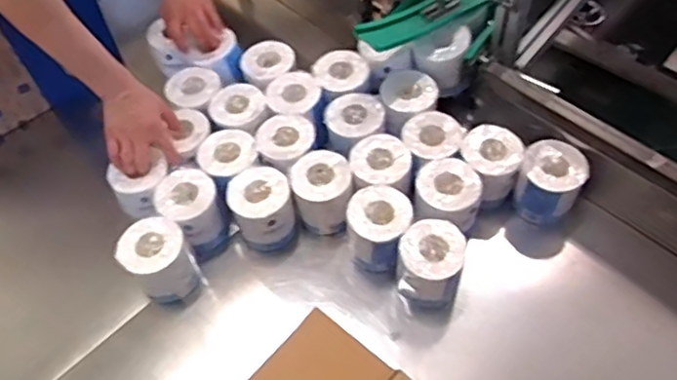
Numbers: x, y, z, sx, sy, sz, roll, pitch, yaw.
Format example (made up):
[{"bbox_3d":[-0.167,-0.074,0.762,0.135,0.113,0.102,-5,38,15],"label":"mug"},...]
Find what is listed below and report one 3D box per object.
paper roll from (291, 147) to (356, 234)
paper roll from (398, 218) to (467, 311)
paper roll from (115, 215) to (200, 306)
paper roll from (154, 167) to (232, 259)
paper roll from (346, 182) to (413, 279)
[{"bbox_3d":[-0.023,0.012,1.031,0.099,0.099,0.116,-12,56,-5],"label":"paper roll"},{"bbox_3d":[0.142,0.115,0.961,0.092,0.110,0.096,-1,56,2],"label":"paper roll"},{"bbox_3d":[-0.283,0.120,0.999,0.103,0.131,0.098,-1,56,2],"label":"paper roll"},{"bbox_3d":[-0.239,0.041,1.035,0.095,0.118,0.105,-29,59,-16],"label":"paper roll"},{"bbox_3d":[0.064,0.066,0.998,0.092,0.121,0.094,-1,56,2],"label":"paper roll"}]

